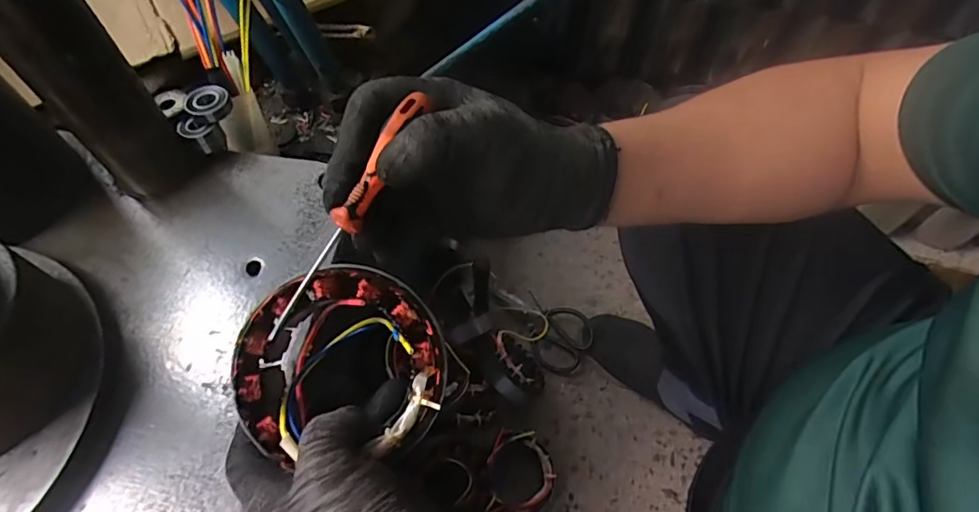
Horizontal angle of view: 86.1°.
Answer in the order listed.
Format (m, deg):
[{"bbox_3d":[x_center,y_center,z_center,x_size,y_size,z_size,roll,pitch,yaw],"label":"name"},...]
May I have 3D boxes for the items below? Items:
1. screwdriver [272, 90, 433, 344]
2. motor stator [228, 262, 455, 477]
[{"bbox_3d":[-0.073,-0.021,0.272,0.011,0.011,0.142,29,87,16],"label":"screwdriver"},{"bbox_3d":[-0.084,0.061,0.310,0.113,0.059,0.101,0,79,-4],"label":"motor stator"}]

